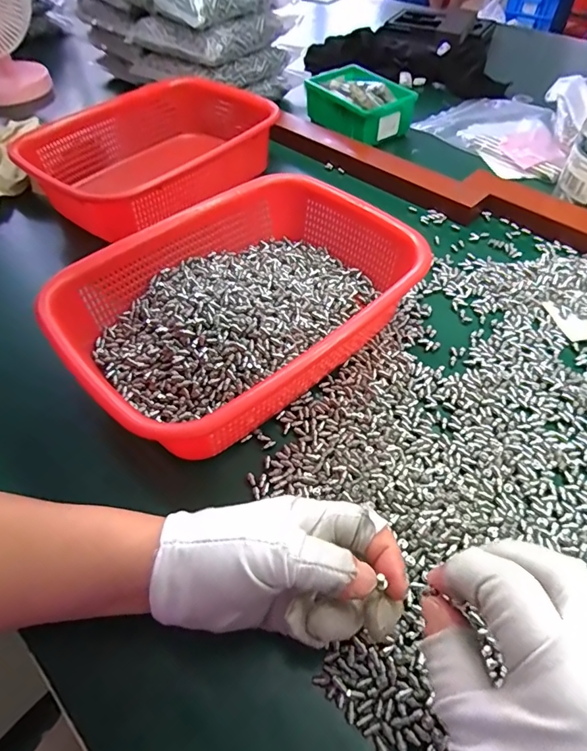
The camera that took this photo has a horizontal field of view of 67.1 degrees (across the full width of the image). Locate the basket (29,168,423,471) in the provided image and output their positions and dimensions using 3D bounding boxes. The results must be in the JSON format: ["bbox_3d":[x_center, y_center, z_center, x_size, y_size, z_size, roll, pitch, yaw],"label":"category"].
[{"bbox_3d":[-0.040,-0.060,0.381,0.281,0.077,0.207,-38,59,-24],"label":"basket"}]

